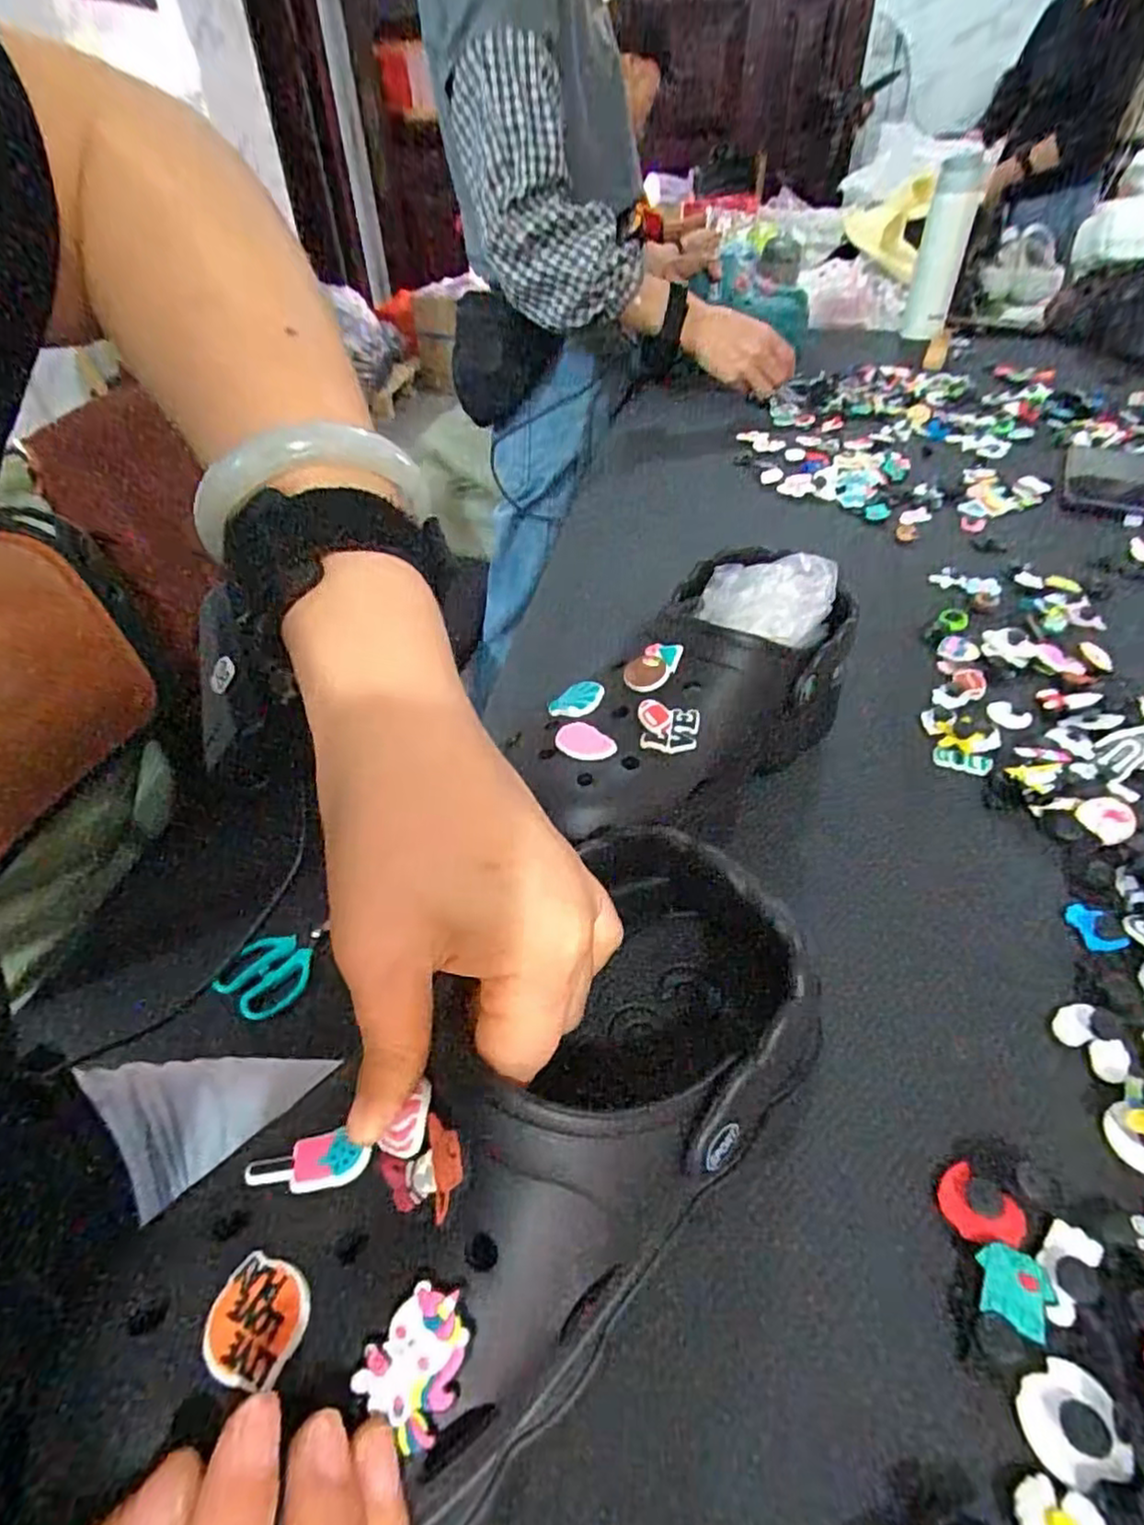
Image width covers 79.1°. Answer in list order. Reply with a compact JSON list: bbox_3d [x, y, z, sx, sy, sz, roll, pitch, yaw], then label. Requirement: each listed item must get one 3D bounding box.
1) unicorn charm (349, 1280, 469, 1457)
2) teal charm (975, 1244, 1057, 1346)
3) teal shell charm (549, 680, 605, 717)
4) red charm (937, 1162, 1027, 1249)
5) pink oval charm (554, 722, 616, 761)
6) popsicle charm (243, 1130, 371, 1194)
[{"bbox_3d":[-0.034,0.135,0.156,0.021,0.004,0.025,38,70,18],"label":"unicorn charm"},{"bbox_3d":[0.137,0.163,0.216,0.021,0.006,0.022,21,47,23],"label":"teal charm"},{"bbox_3d":[0.003,-0.030,0.327,0.022,0.008,0.023,-1,43,1],"label":"teal shell charm"},{"bbox_3d":[0.138,0.151,0.233,0.026,0.004,0.021,32,53,31],"label":"red charm"},{"bbox_3d":[0.005,-0.009,0.299,0.026,0.004,0.018,32,53,32],"label":"pink oval charm"},{"bbox_3d":[-0.072,0.109,0.189,0.033,0.004,0.014,-6,43,2],"label":"popsicle charm"}]

